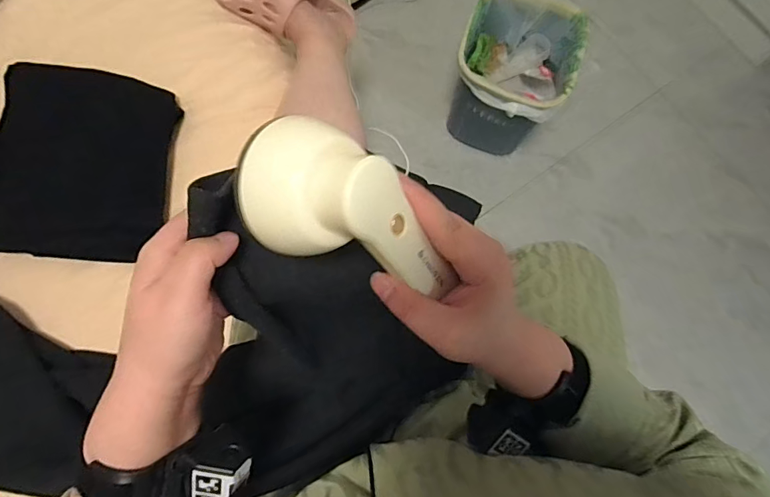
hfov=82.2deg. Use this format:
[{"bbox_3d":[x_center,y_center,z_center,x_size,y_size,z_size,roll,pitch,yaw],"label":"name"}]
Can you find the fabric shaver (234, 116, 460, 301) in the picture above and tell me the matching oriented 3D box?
[{"bbox_3d":[-0.017,-0.021,0.262,0.072,0.134,0.072,22,87,46],"label":"fabric shaver"}]

